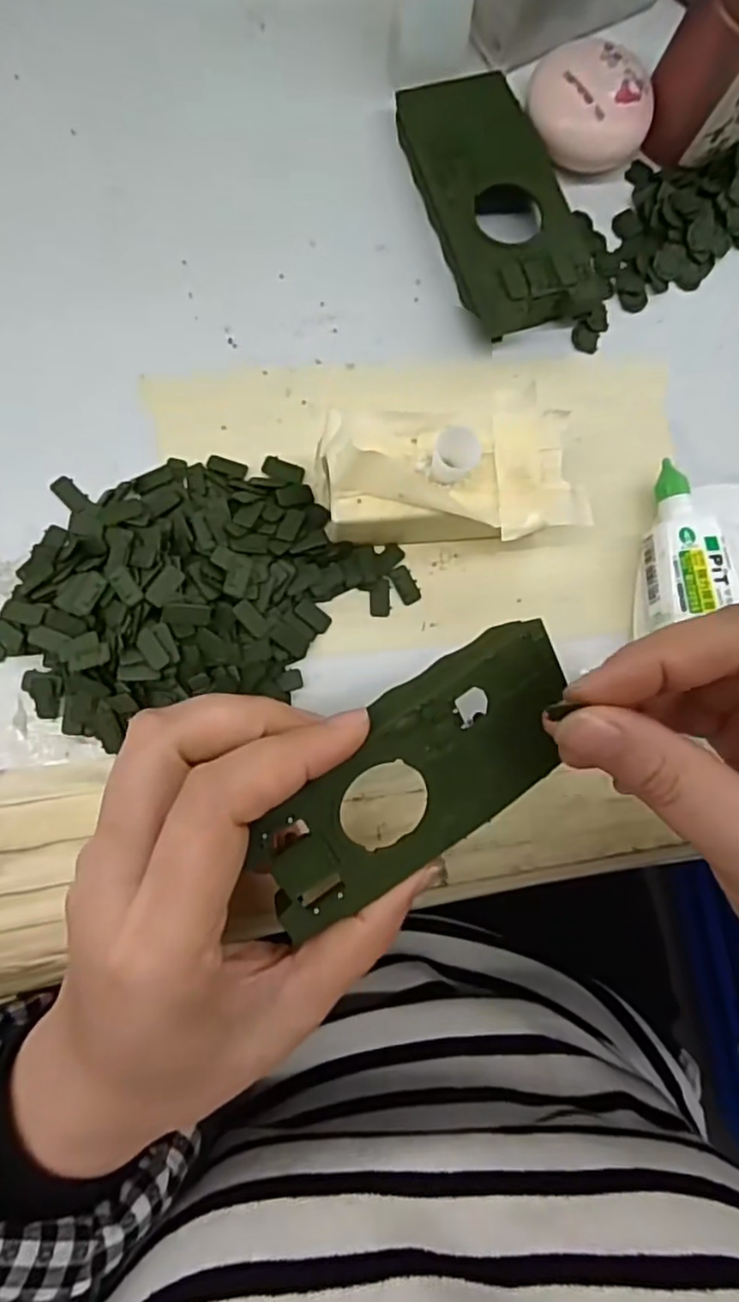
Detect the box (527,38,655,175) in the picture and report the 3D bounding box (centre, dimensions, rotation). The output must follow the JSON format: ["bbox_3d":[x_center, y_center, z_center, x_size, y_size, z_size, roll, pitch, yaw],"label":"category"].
[{"bbox_3d":[0.086,-0.211,0.256,0.043,0.022,0.040,1,83,-6],"label":"box"}]

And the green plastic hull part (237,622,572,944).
[{"bbox_3d":[0.013,0.035,0.185,0.100,0.012,0.047,-31,112,-11],"label":"green plastic hull part"}]

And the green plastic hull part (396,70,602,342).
[{"bbox_3d":[0.047,-0.172,0.250,0.048,0.020,0.106,-17,85,-7],"label":"green plastic hull part"}]

